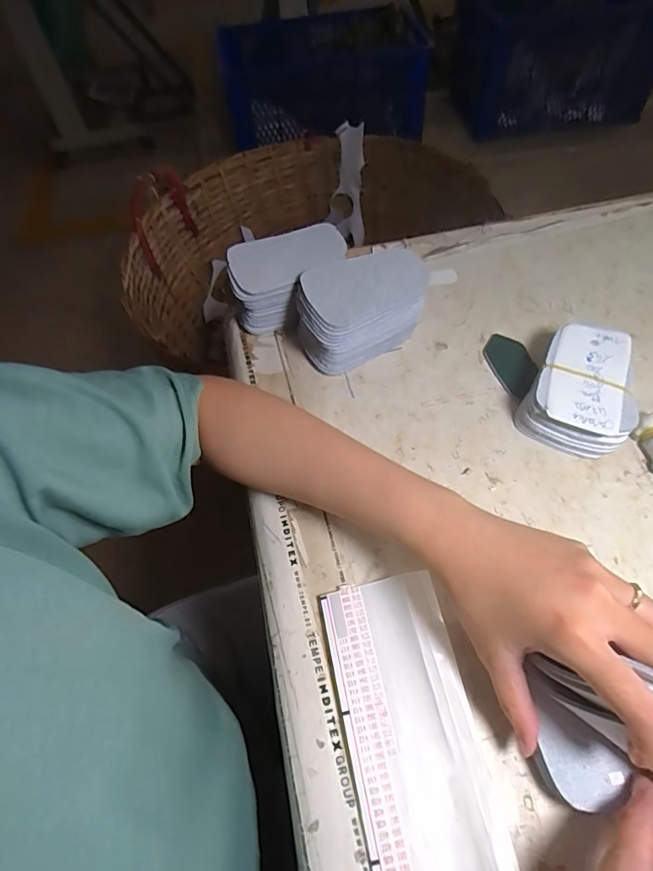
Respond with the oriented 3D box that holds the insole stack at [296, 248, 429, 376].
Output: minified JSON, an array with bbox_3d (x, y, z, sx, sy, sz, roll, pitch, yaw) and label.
[{"bbox_3d":[0.033,-0.109,0.414,0.113,0.066,0.069,-21,59,-9],"label":"insole stack"}]

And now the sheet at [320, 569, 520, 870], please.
[{"bbox_3d":[0.052,0.184,0.263,0.073,0.013,0.200,-12,58,-3],"label":"sheet"}]

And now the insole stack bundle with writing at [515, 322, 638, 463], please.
[{"bbox_3d":[0.206,-0.036,0.374,0.075,0.038,0.104,26,64,19],"label":"insole stack bundle with writing"}]

